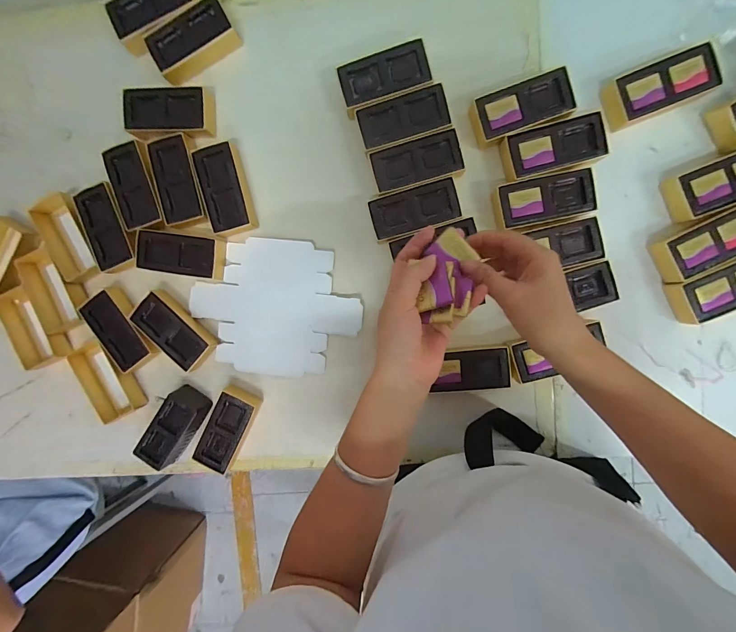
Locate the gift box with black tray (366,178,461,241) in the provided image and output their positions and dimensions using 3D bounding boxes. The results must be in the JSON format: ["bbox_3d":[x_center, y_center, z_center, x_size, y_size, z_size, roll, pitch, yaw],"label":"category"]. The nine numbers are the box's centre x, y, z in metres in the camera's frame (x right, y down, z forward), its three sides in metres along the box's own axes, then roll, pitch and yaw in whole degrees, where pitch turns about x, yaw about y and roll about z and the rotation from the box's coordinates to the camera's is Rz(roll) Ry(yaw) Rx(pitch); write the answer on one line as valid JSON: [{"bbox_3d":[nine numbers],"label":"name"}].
[{"bbox_3d":[0.062,-0.139,0.459,0.111,0.039,0.055,-14,94,6],"label":"gift box with black tray"}]

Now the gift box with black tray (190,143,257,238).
[{"bbox_3d":[-0.193,-0.170,0.469,0.054,0.029,0.114,-15,93,6],"label":"gift box with black tray"}]

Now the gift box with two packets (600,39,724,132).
[{"bbox_3d":[0.358,-0.281,0.421,0.114,0.031,0.055,-18,93,6],"label":"gift box with two packets"}]

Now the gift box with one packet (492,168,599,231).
[{"bbox_3d":[0.222,-0.146,0.441,0.117,0.033,0.056,-9,94,5],"label":"gift box with one packet"}]

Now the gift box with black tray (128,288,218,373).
[{"bbox_3d":[-0.275,0.022,0.493,0.113,0.028,0.059,43,97,0],"label":"gift box with black tray"}]

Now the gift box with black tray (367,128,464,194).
[{"bbox_3d":[0.063,-0.196,0.450,0.111,0.026,0.057,-15,93,6],"label":"gift box with black tray"}]

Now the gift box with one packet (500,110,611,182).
[{"bbox_3d":[0.232,-0.209,0.435,0.124,0.032,0.056,-13,94,5],"label":"gift box with one packet"}]

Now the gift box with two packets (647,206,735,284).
[{"bbox_3d":[0.425,-0.093,0.430,0.118,0.027,0.063,-24,93,6],"label":"gift box with two packets"}]

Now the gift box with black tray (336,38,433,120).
[{"bbox_3d":[0.021,-0.305,0.445,0.111,0.028,0.061,-17,93,6],"label":"gift box with black tray"}]

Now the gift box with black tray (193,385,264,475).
[{"bbox_3d":[-0.201,0.163,0.496,0.053,0.029,0.115,26,96,2],"label":"gift box with black tray"}]

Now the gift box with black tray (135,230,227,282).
[{"bbox_3d":[-0.261,-0.085,0.482,0.113,0.034,0.056,8,95,4],"label":"gift box with black tray"}]

